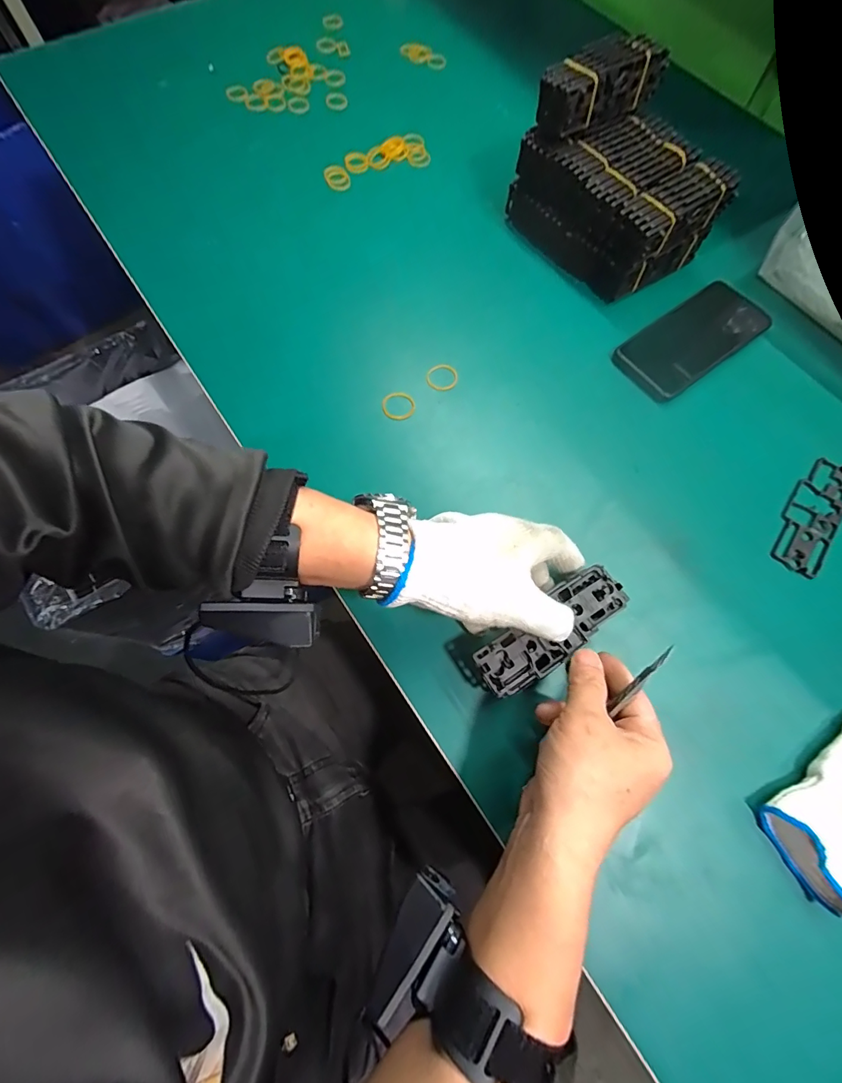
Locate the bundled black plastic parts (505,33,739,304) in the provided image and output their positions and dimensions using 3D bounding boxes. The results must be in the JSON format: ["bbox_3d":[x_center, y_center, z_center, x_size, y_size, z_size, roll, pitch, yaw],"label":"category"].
[{"bbox_3d":[0.206,-0.373,0.461,0.141,0.129,0.178,-31,74,-11],"label":"bundled black plastic parts"}]

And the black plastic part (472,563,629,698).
[{"bbox_3d":[0.099,0.067,0.338,0.126,0.010,0.043,-35,75,-12],"label":"black plastic part"}]

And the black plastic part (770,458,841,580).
[{"bbox_3d":[0.357,-0.024,0.408,0.045,0.007,0.124,37,74,11],"label":"black plastic part"}]

